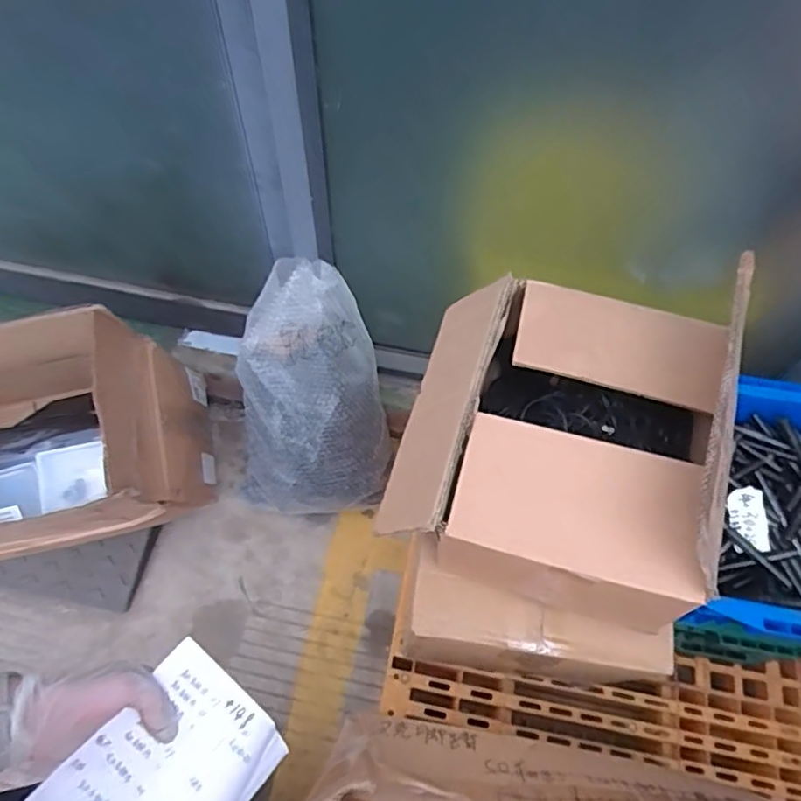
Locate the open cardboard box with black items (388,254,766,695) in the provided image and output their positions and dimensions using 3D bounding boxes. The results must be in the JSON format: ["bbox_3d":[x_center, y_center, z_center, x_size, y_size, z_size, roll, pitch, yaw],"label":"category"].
[{"bbox_3d":[0.188,0.056,0.742,0.355,0.300,0.416,12,60,5],"label":"open cardboard box with black items"}]

